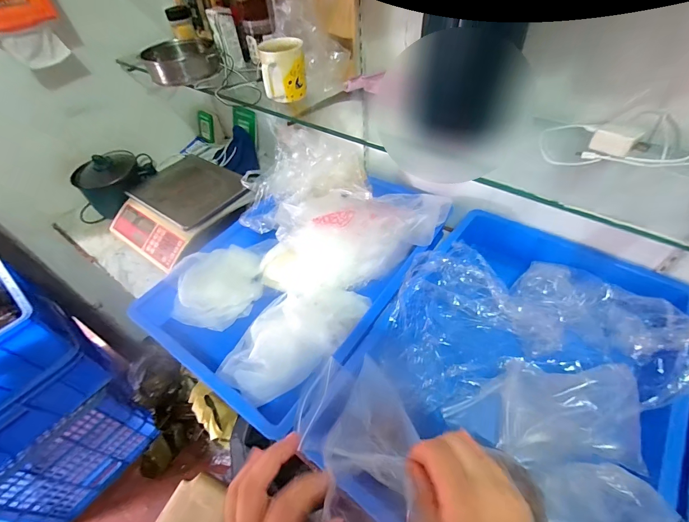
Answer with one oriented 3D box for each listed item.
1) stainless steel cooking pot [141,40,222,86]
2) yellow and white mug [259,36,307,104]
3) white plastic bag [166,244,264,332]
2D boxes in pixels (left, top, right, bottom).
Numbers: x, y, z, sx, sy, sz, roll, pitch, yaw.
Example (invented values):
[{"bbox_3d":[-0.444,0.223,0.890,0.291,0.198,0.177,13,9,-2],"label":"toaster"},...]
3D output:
[{"bbox_3d":[-0.388,-0.476,0.802,0.165,0.065,0.113,-23,50,-14],"label":"stainless steel cooking pot"},{"bbox_3d":[-0.114,-0.361,0.643,0.080,0.095,0.075,-8,48,-1],"label":"yellow and white mug"},{"bbox_3d":[-0.270,0.044,0.721,0.168,0.081,0.184,-5,48,2],"label":"white plastic bag"}]

